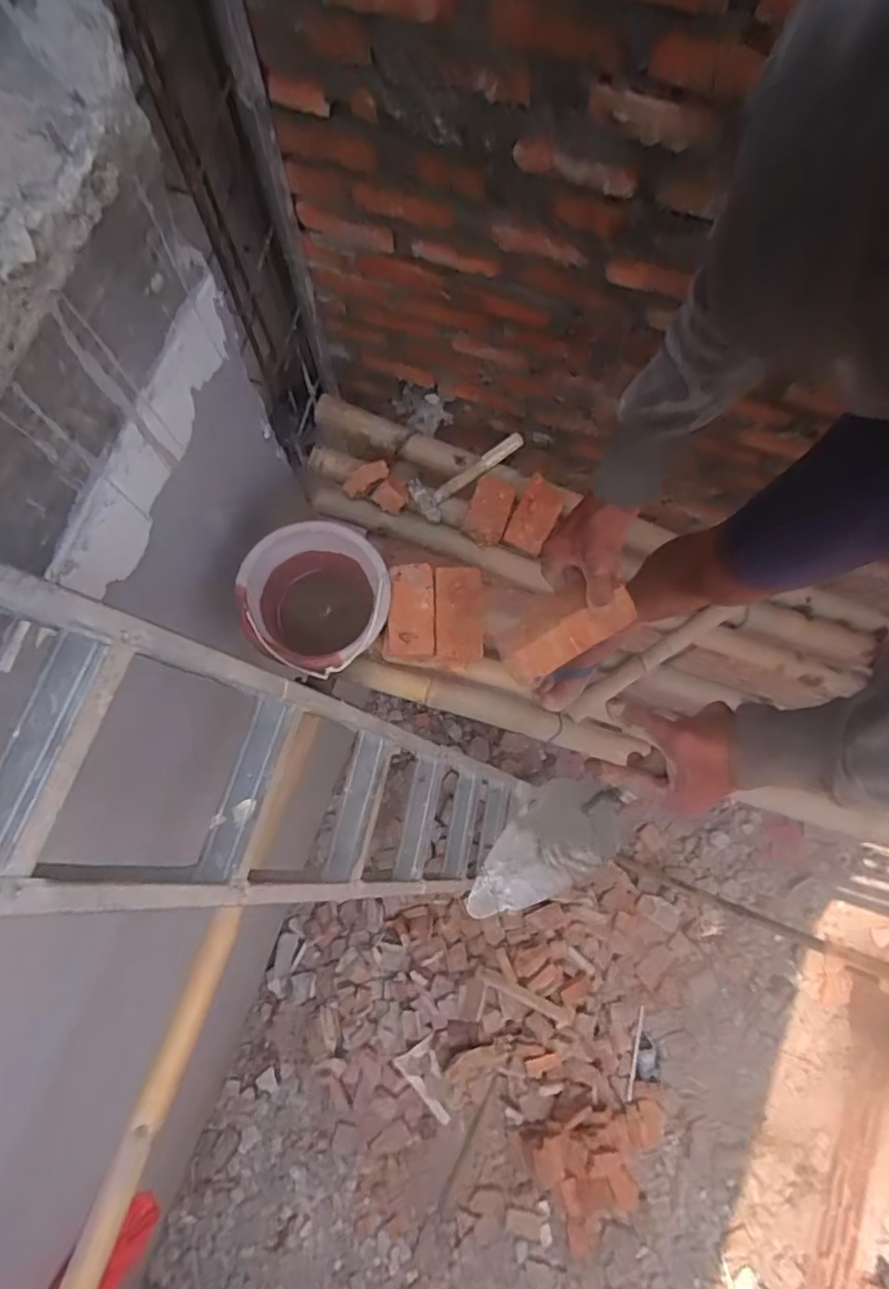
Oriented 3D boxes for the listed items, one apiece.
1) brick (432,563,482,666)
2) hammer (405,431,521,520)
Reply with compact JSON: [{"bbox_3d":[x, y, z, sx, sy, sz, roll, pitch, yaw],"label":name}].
[{"bbox_3d":[0.024,-0.059,1.054,0.081,0.047,0.169,0,78,-1],"label":"brick"},{"bbox_3d":[0.046,-0.356,1.226,0.260,0.035,0.088,-39,81,-8],"label":"hammer"}]

